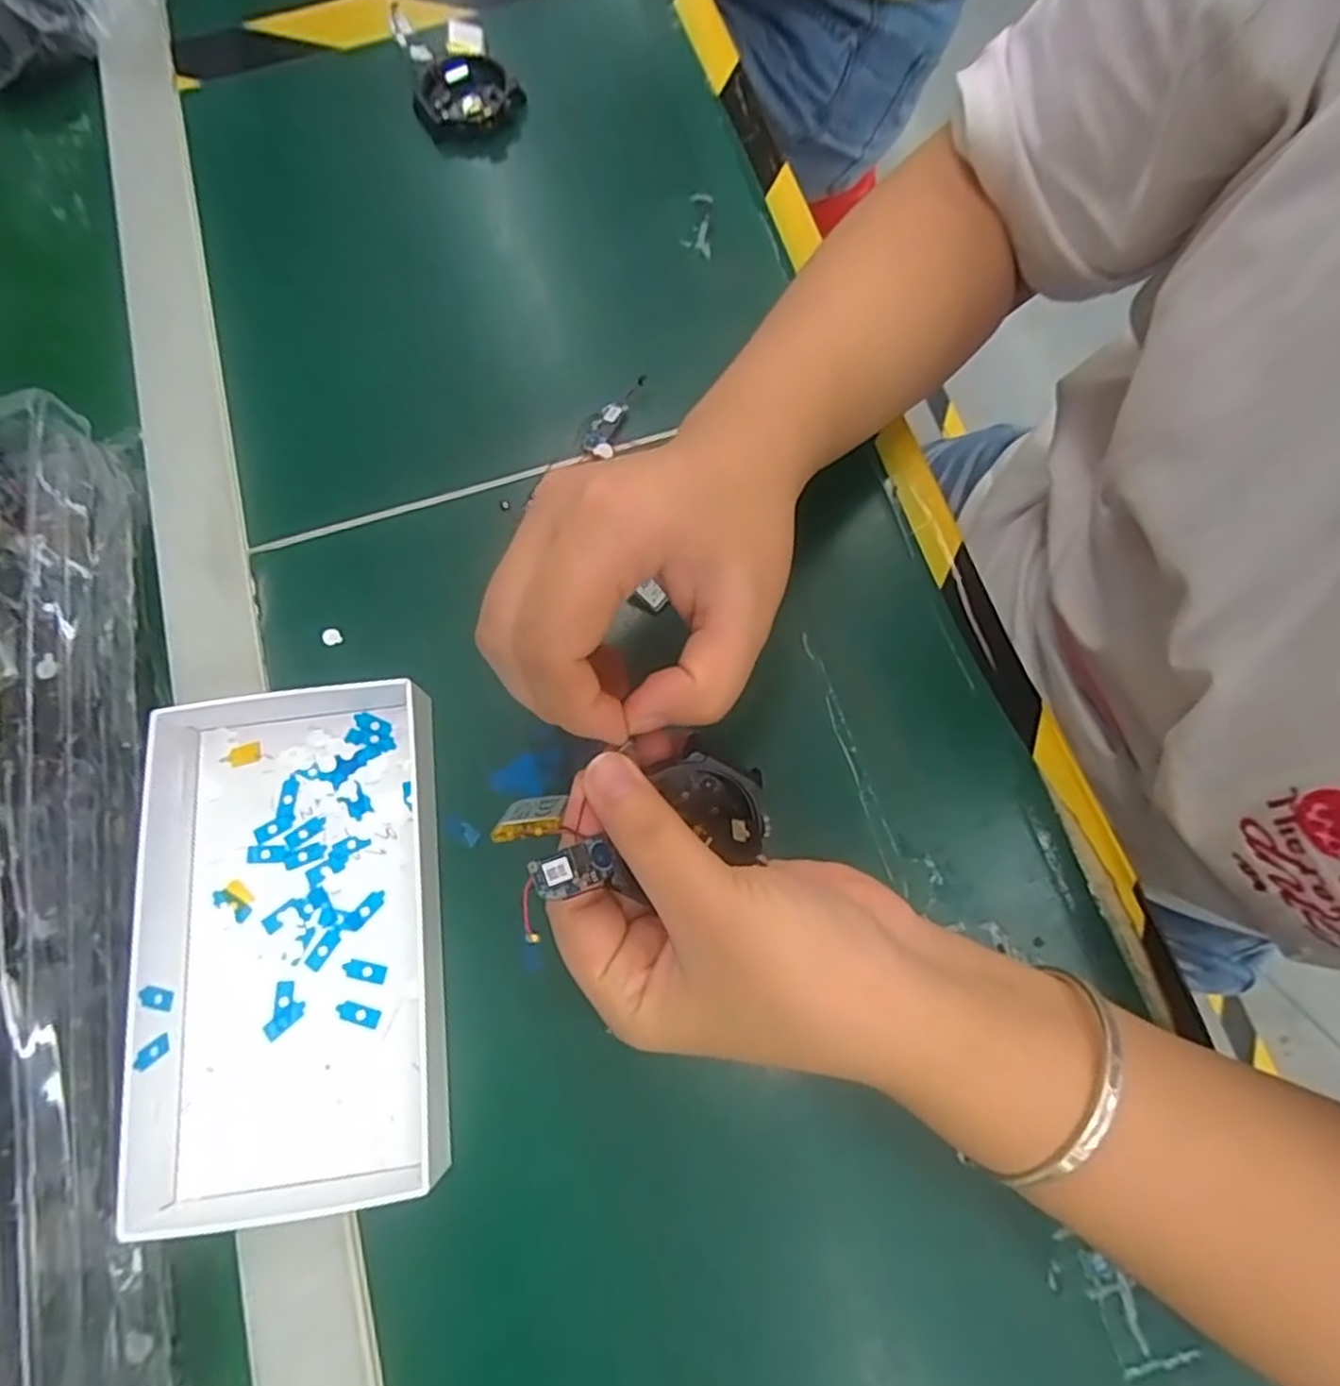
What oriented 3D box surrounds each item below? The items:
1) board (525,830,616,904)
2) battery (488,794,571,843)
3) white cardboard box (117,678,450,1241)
[{"bbox_3d":[-0.026,0.048,0.201,0.027,0.004,0.012,-12,68,-46],"label":"board"},{"bbox_3d":[-0.041,0.037,0.221,0.023,0.022,0.006,-12,105,1],"label":"battery"},{"bbox_3d":[-0.140,0.085,0.264,0.104,0.026,0.175,-8,74,-1],"label":"white cardboard box"}]

